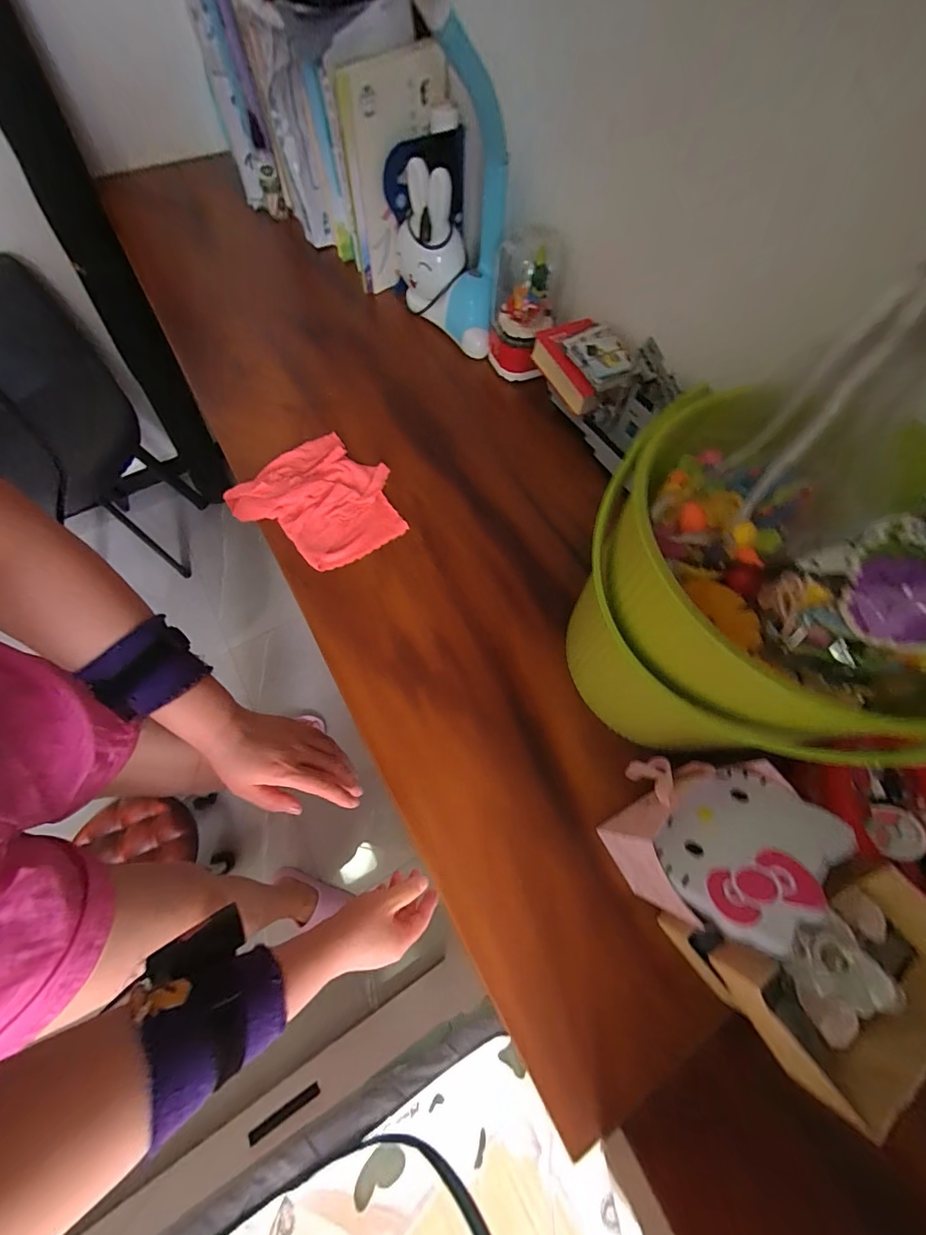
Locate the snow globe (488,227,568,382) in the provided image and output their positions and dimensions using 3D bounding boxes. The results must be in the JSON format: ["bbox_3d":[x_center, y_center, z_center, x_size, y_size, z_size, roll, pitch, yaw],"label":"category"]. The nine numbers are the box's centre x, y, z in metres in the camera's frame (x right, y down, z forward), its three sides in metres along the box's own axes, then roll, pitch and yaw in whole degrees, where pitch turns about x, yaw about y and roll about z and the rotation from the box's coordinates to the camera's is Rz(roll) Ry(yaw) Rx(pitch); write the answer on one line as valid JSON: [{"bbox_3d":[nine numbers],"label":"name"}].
[{"bbox_3d":[0.094,-0.469,0.612,0.104,0.159,0.123,6,65,2],"label":"snow globe"}]

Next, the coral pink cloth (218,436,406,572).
[{"bbox_3d":[-0.189,-0.164,0.561,0.221,0.021,0.171,35,68,14],"label":"coral pink cloth"}]

